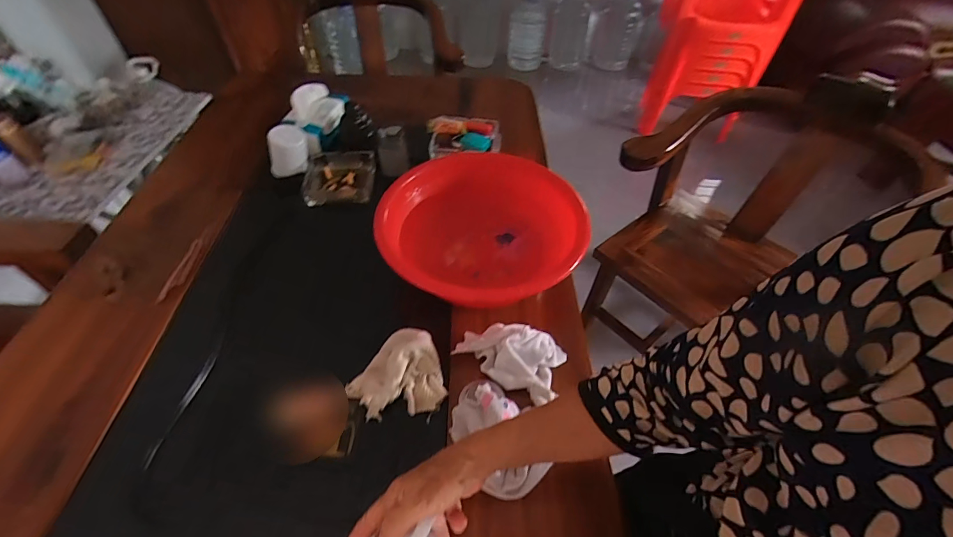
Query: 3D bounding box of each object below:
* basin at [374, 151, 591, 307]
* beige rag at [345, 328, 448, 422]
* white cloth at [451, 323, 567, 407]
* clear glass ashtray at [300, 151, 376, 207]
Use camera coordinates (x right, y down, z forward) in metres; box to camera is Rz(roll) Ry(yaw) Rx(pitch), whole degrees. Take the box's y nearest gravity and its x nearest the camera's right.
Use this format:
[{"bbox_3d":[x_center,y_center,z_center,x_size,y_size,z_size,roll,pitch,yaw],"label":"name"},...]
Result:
[{"bbox_3d":[0.003,-0.055,0.610,0.272,0.080,0.278,1,50,-1],"label":"basin"},{"bbox_3d":[-0.103,0.127,0.512,0.113,0.035,0.109,-9,51,-10],"label":"beige rag"},{"bbox_3d":[0.043,0.106,0.520,0.131,0.046,0.077,20,52,15],"label":"white cloth"},{"bbox_3d":[-0.259,-0.177,0.765,0.128,0.028,0.125,-2,50,-4],"label":"clear glass ashtray"}]

